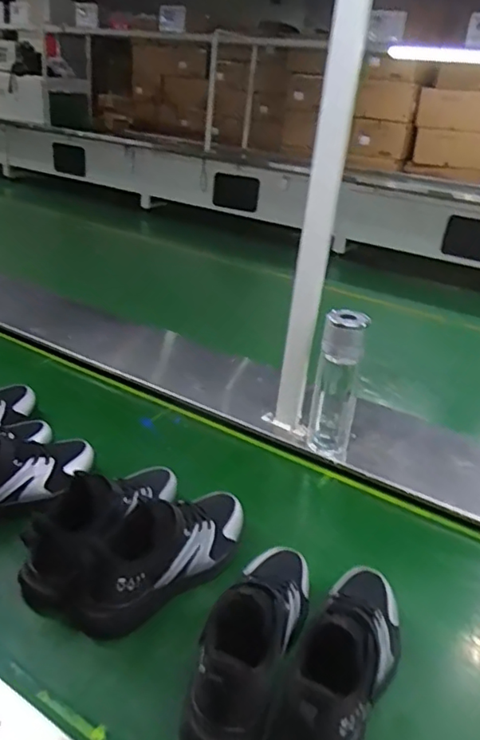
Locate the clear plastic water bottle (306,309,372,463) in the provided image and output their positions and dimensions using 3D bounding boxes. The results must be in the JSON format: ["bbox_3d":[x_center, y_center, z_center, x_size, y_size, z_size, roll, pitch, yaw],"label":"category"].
[{"bbox_3d":[0.157,0.034,0.939,0.067,0.253,0.058,17,29,22],"label":"clear plastic water bottle"}]

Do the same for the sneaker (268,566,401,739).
[{"bbox_3d":[0.115,0.294,0.585,0.091,0.127,0.248,16,29,21],"label":"sneaker"}]

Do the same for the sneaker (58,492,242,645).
[{"bbox_3d":[-0.092,0.214,0.703,0.253,0.127,0.084,-19,35,-40],"label":"sneaker"}]

